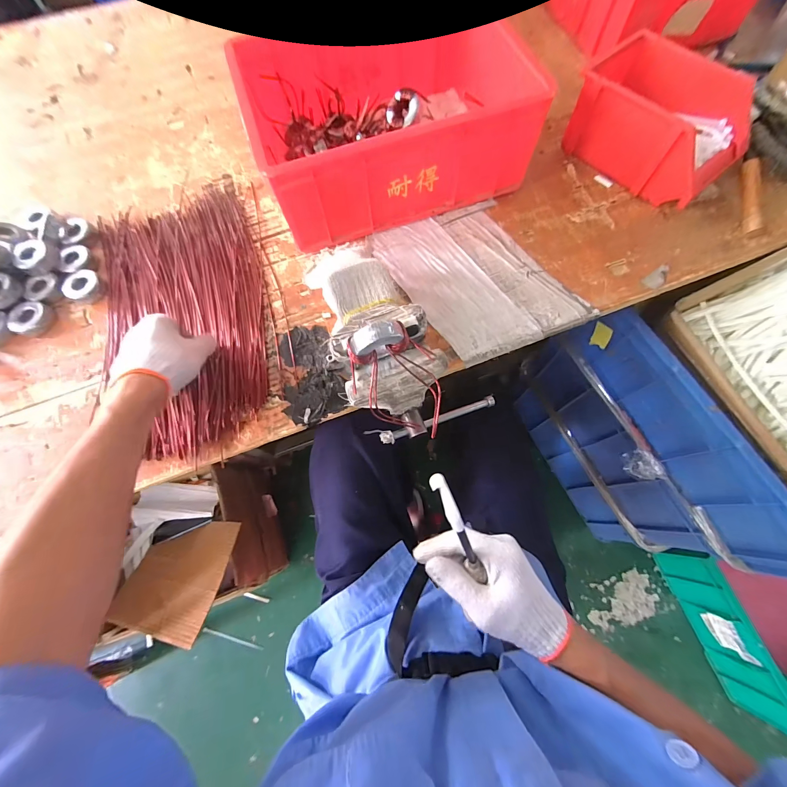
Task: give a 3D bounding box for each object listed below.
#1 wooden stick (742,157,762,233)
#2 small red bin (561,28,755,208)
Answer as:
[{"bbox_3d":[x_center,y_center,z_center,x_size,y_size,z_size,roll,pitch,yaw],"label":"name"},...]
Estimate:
[{"bbox_3d":[0.562,-0.311,0.529,0.018,0.019,0.126,5,83,4],"label":"wooden stick"},{"bbox_3d":[0.414,-0.429,0.543,0.149,0.113,0.250,-41,74,-12],"label":"small red bin"}]

